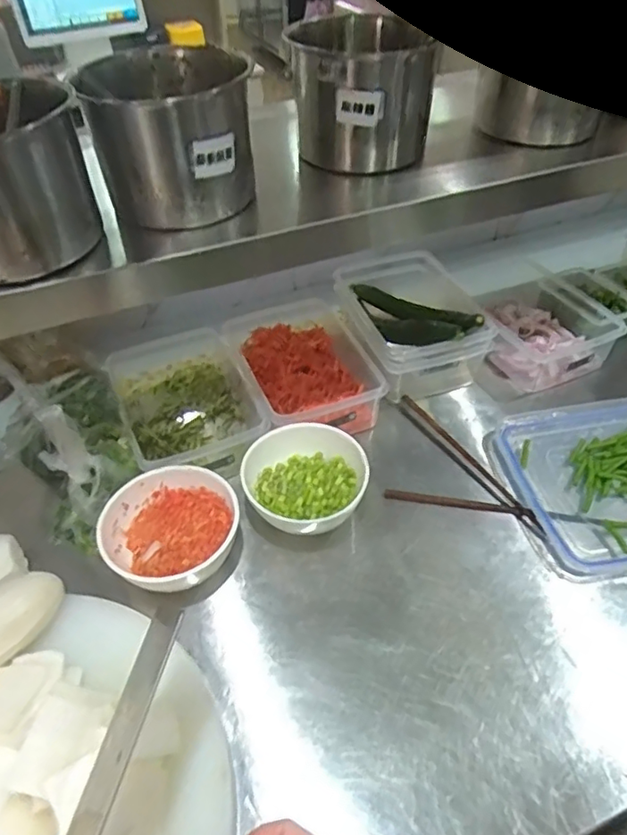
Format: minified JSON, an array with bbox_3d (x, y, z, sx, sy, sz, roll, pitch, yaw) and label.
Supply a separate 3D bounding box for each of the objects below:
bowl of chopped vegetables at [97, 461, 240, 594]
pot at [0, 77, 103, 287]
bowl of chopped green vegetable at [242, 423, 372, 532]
[{"bbox_3d":[-0.145,0.120,0.612,0.133,0.065,0.130,-2,45,2],"label":"bowl of chopped vegetables"},{"bbox_3d":[-0.258,-0.190,0.476,0.137,0.115,0.121,-32,52,-25],"label":"pot"},{"bbox_3d":[-0.008,0.071,0.654,0.132,0.064,0.125,-2,45,2],"label":"bowl of chopped green vegetable"}]

